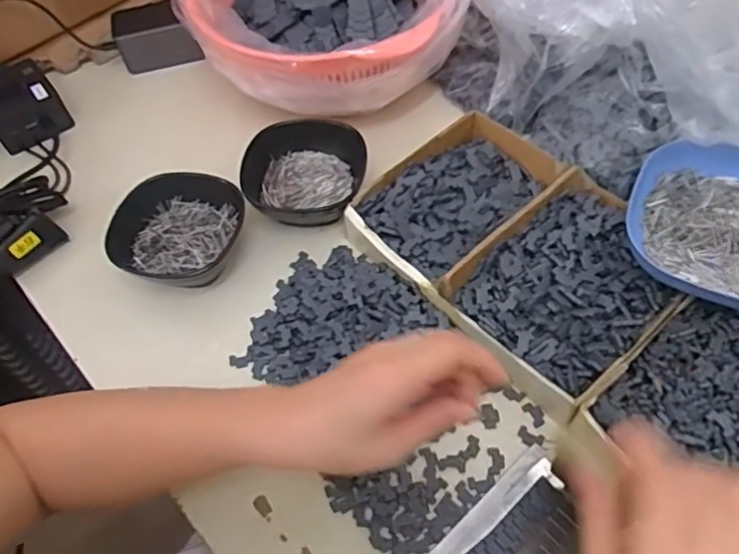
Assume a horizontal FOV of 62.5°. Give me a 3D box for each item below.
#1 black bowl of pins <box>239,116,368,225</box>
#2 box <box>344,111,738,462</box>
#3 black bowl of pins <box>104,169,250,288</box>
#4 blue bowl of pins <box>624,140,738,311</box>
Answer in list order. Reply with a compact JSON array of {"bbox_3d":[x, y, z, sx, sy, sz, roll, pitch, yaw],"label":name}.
[{"bbox_3d":[-0.059,-0.096,0.550,0.106,0.039,0.111,-1,56,3],"label":"black bowl of pins"},{"bbox_3d":[0.199,0.043,0.430,0.182,0.036,0.486,-39,62,-20],"label":"box"},{"bbox_3d":[-0.163,-0.038,0.524,0.096,0.047,0.105,-2,56,3],"label":"black bowl of pins"},{"bbox_3d":[0.270,-0.038,0.450,0.149,0.031,0.133,29,63,22],"label":"blue bowl of pins"}]

